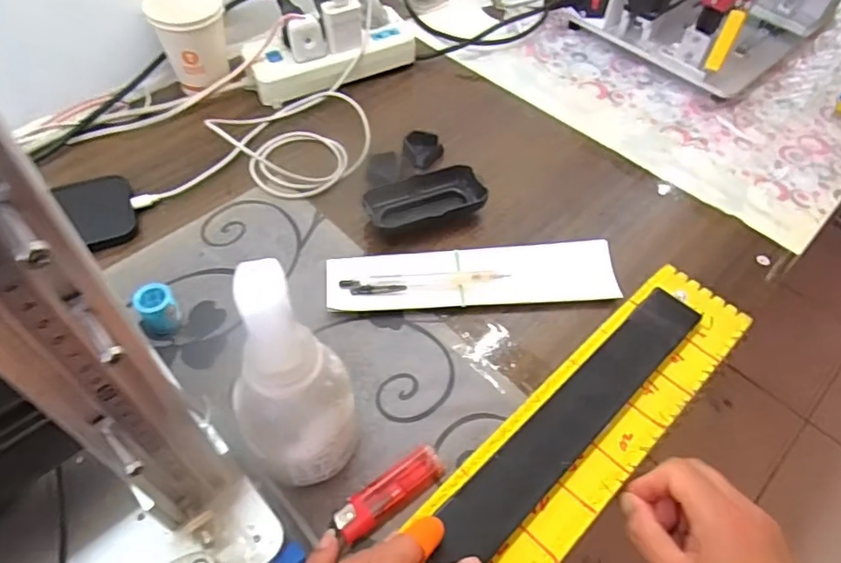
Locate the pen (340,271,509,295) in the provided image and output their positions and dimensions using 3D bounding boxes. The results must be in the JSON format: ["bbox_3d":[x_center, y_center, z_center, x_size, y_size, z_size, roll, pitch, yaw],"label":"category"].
[{"bbox_3d":[0.002,-0.002,0.460,0.132,0.013,0.018,-4,54,-5],"label":"pen"}]

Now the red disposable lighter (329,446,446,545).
[{"bbox_3d":[-0.020,0.138,0.362,0.080,0.012,0.022,-31,61,-23],"label":"red disposable lighter"}]

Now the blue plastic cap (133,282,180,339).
[{"bbox_3d":[-0.201,0.022,0.426,0.028,0.031,0.030,1,53,-2],"label":"blue plastic cap"}]

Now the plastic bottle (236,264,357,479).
[{"bbox_3d":[-0.070,0.066,0.309,0.065,0.177,0.053,-23,58,-18],"label":"plastic bottle"}]

